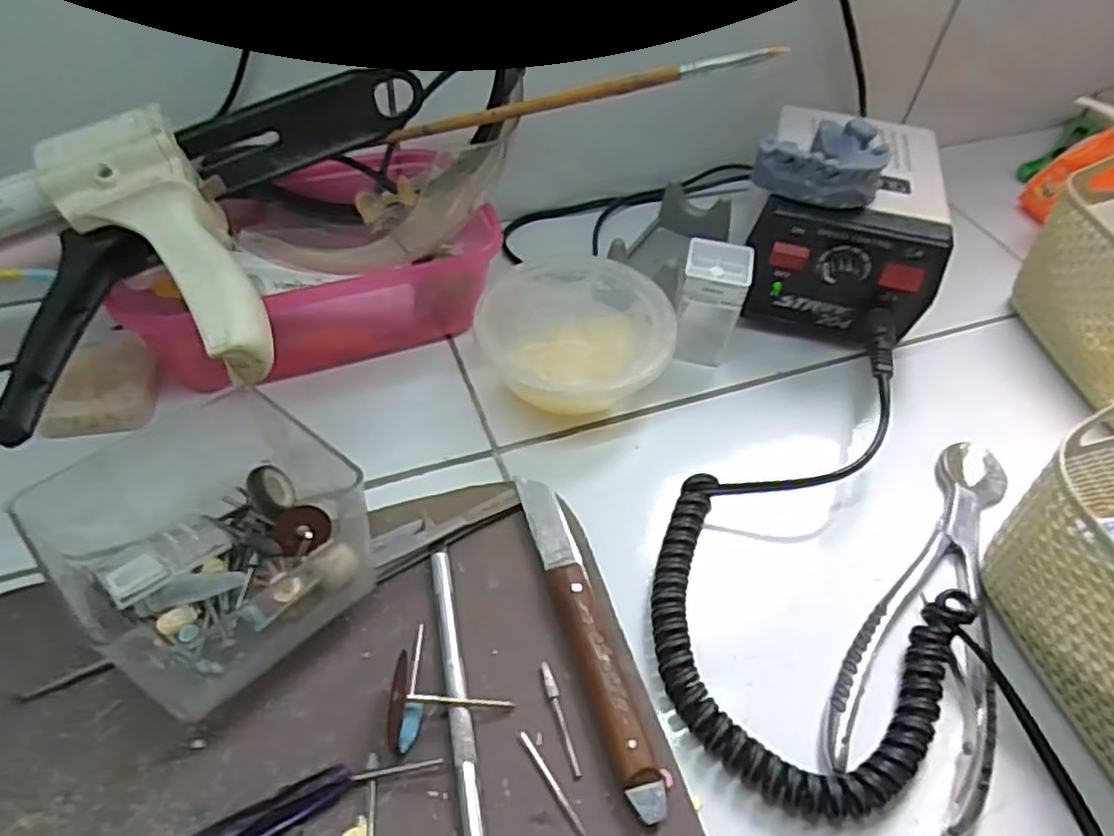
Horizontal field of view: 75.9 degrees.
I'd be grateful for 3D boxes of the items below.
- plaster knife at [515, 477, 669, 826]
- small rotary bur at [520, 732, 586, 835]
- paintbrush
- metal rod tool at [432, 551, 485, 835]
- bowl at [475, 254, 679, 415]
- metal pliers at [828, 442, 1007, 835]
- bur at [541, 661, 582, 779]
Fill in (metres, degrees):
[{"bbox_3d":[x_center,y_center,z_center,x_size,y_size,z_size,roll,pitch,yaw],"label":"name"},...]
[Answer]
[{"bbox_3d":[0.012,0.086,0.295,0.018,0.014,0.147,-11,52,-14],"label":"plaster knife"},{"bbox_3d":[-0.001,0.133,0.261,0.004,0.004,0.042,-25,57,-24],"label":"small rotary bur"},{"bbox_3d":[0.009,-0.144,0.321,0.176,0.006,0.007,-2,46,23],"label":"paintbrush"},{"bbox_3d":[-0.039,0.105,0.280,0.008,0.007,0.116,-7,51,-11],"label":"metal rod tool"},{"bbox_3d":[0.009,-0.043,0.387,0.096,0.040,0.100,2,50,-3],"label":"bowl"},{"bbox_3d":[0.171,0.078,0.317,0.059,0.010,0.191,25,53,16],"label":"metal pliers"},{"bbox_3d":[0.001,0.115,0.276,0.005,0.004,0.044,-12,52,-14],"label":"bur"}]

